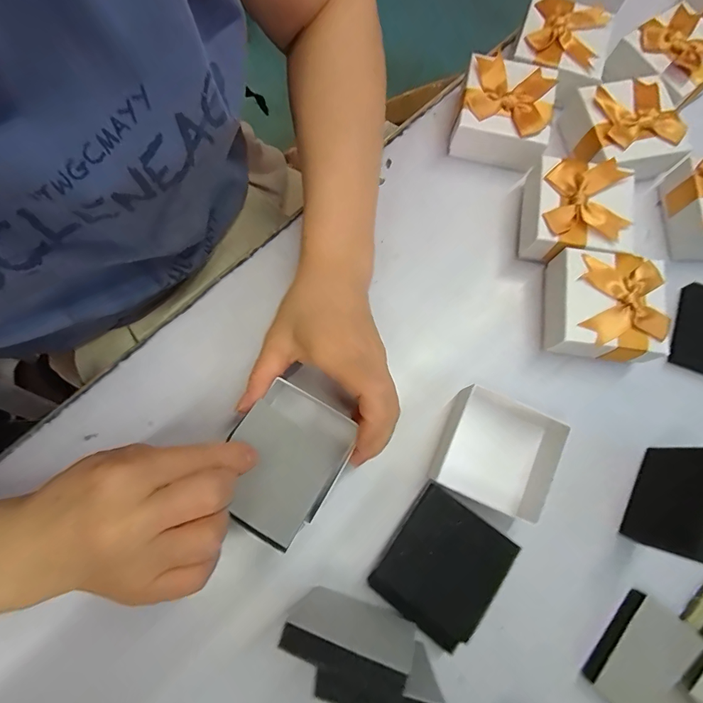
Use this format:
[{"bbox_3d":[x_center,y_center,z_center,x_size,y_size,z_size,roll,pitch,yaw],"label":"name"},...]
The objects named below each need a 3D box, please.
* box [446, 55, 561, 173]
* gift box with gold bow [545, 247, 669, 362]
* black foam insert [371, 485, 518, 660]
[{"bbox_3d":[0.121,-0.192,0.326,0.069,0.048,0.071,15,77,1],"label":"box"},{"bbox_3d":[0.178,-0.031,0.292,0.082,0.041,0.073,11,77,1],"label":"gift box with gold bow"},{"bbox_3d":[0.055,0.134,0.255,0.066,0.027,0.075,36,79,6],"label":"black foam insert"}]

